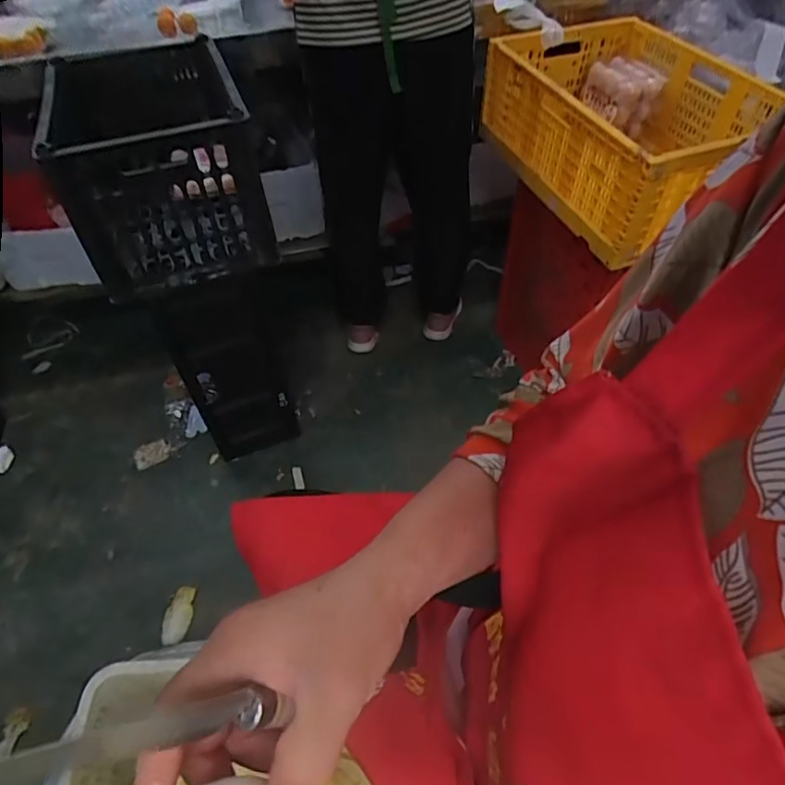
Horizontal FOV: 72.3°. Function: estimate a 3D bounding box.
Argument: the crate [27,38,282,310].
[{"bbox_3d":[-0.479,-0.486,1.099,0.334,0.292,0.524,-18,53,-11],"label":"crate"}]

